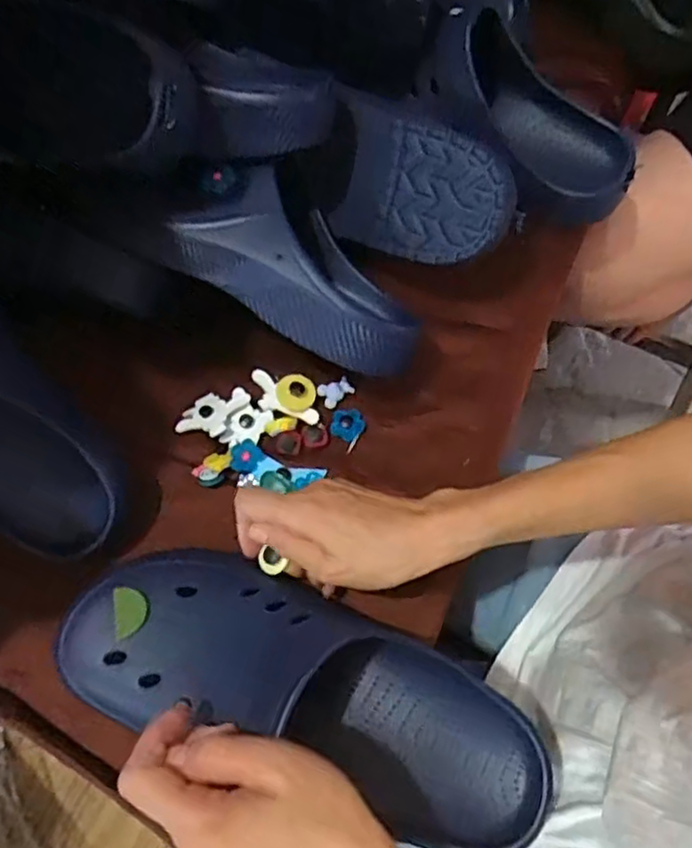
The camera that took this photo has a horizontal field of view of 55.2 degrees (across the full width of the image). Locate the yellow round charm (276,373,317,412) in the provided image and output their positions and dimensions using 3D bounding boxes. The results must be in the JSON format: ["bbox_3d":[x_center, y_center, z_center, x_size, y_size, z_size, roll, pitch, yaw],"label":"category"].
[{"bbox_3d":[-0.038,-0.024,0.497,0.029,0.010,0.029,0,68,1],"label":"yellow round charm"}]

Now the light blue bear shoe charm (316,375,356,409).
[{"bbox_3d":[-0.008,-0.026,0.504,0.025,0.006,0.020,-30,71,-11],"label":"light blue bear shoe charm"}]

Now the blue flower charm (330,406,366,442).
[{"bbox_3d":[0.001,0.000,0.493,0.025,0.004,0.026,0,68,1],"label":"blue flower charm"}]

